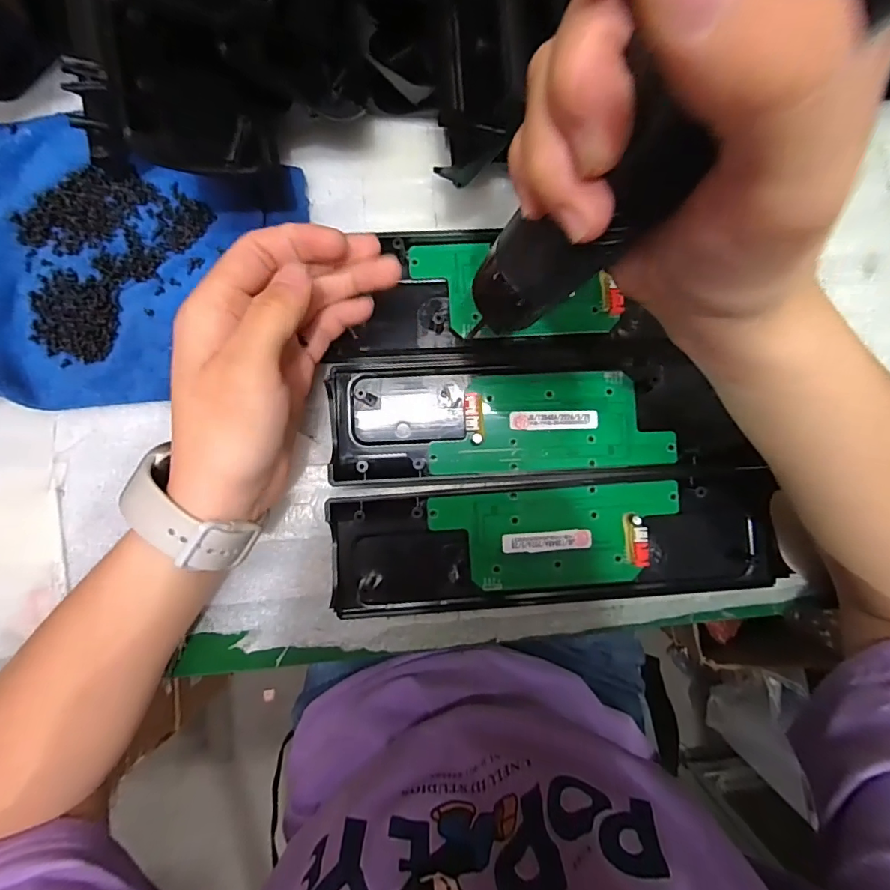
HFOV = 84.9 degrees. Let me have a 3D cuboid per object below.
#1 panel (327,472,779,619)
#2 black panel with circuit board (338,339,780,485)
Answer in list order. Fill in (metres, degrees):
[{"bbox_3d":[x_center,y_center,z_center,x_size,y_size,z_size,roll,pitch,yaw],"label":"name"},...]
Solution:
[{"bbox_3d":[0.062,0.056,0.270,0.243,0.017,0.066,-4,87,-1],"label":"panel"},{"bbox_3d":[0.049,-0.017,0.273,0.221,0.016,0.073,-3,87,-1],"label":"black panel with circuit board"}]

